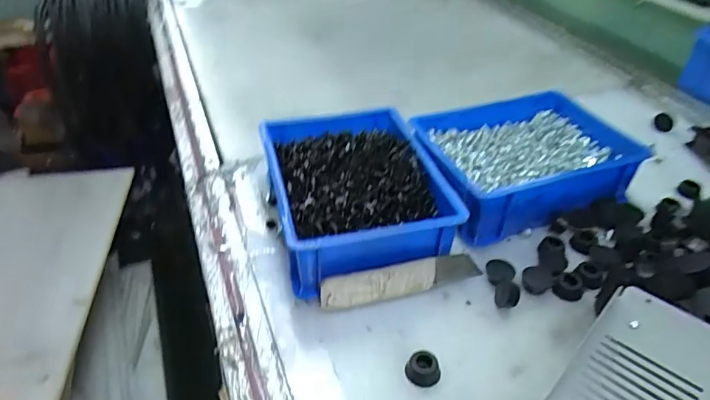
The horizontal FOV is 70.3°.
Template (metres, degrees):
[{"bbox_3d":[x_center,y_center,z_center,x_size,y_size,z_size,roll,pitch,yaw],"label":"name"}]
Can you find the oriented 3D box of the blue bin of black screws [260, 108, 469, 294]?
[{"bbox_3d":[-0.003,-0.007,0.471,0.144,0.071,0.185,-9,39,-11],"label":"blue bin of black screws"}]

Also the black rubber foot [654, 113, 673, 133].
[{"bbox_3d":[0.380,-0.094,0.621,0.021,0.022,0.008,17,41,21],"label":"black rubber foot"}]

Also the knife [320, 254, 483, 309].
[{"bbox_3d":[0.038,0.065,0.413,0.135,0.027,0.008,-10,12,-14],"label":"knife"}]

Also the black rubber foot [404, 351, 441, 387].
[{"bbox_3d":[0.048,0.119,0.354,0.023,0.015,0.019,0,38,0],"label":"black rubber foot"}]

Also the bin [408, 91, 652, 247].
[{"bbox_3d":[0.171,-0.042,0.521,0.208,0.058,0.152,-11,39,-14],"label":"bin"}]

